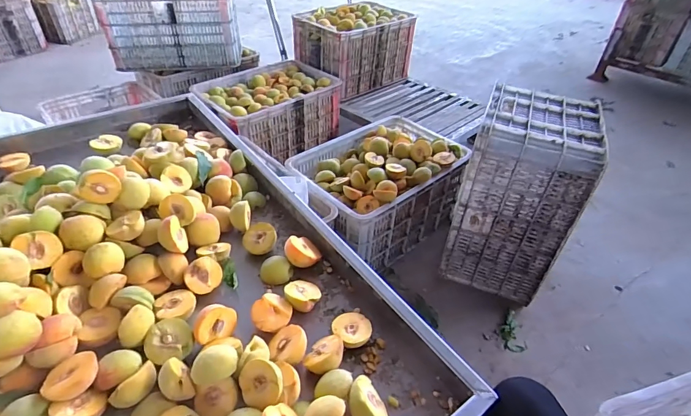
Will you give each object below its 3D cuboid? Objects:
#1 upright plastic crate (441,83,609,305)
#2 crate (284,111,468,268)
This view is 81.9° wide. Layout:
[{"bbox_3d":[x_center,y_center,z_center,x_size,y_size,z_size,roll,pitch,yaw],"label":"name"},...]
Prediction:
[{"bbox_3d":[0.485,-0.033,1.150,0.271,0.509,0.314,17,42,17],"label":"upright plastic crate"},{"bbox_3d":[0.107,-0.072,1.352,0.538,0.286,0.375,-28,48,-31],"label":"crate"}]

